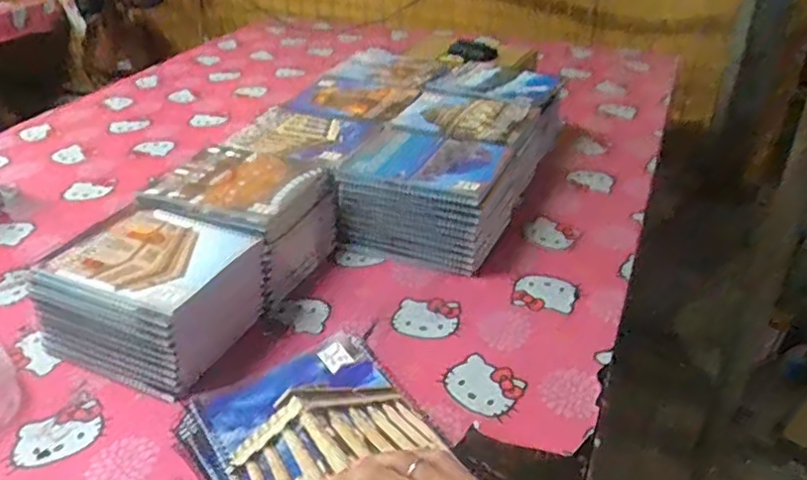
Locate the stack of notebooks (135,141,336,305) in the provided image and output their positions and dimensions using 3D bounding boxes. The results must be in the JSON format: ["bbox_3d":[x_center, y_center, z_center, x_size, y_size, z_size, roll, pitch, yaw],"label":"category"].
[{"bbox_3d":[-0.210,-0.022,0.839,0.201,0.123,0.169,15,36,21],"label":"stack of notebooks"}]

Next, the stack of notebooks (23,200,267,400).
[{"bbox_3d":[-0.277,0.058,0.713,0.201,0.114,0.168,13,35,19],"label":"stack of notebooks"}]

